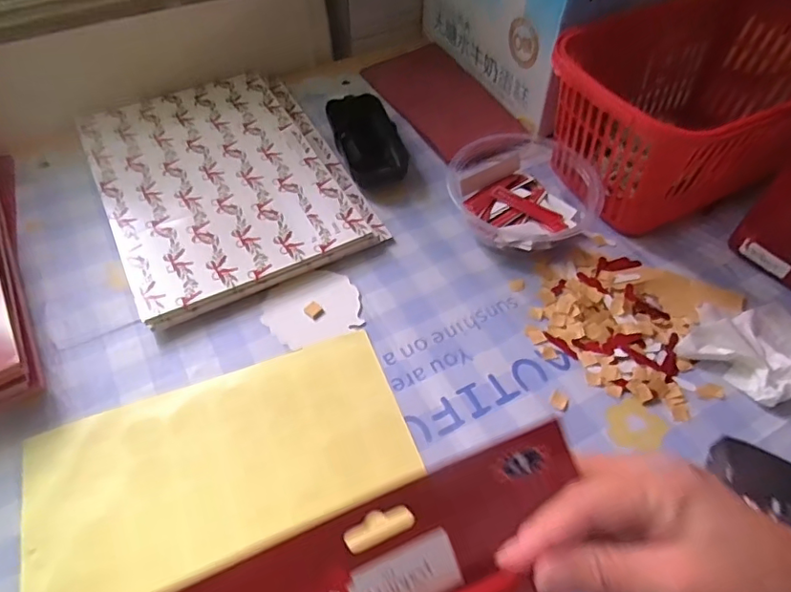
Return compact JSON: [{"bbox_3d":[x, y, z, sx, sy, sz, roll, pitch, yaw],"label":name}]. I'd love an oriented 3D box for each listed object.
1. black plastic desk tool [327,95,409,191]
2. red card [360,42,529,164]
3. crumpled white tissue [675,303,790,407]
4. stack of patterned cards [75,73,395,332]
[{"bbox_3d":[-0.024,-0.137,0.491,0.058,0.029,0.112,-12,54,-11],"label":"black plastic desk tool"},{"bbox_3d":[0.044,-0.200,0.556,0.092,0.011,0.182,-25,54,-10],"label":"red card"},{"bbox_3d":[0.252,0.040,0.363,0.114,0.020,0.083,-9,53,-9],"label":"crumpled white tissue"},{"bbox_3d":[-0.147,-0.105,0.472,0.192,0.015,0.262,-22,57,-18],"label":"stack of patterned cards"}]

